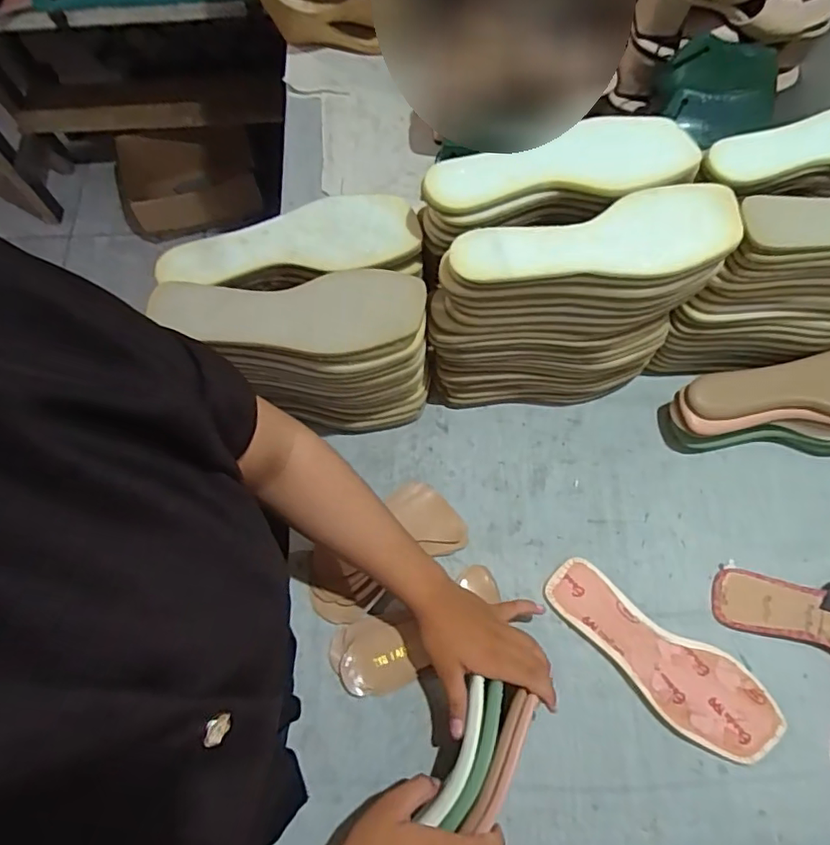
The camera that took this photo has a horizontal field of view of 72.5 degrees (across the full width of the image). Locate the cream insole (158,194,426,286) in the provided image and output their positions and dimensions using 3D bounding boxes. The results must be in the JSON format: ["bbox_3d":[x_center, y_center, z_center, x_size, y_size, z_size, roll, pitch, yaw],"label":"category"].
[{"bbox_3d":[-0.116,-0.172,0.530,0.235,0.025,0.081,-9,68,-4],"label":"cream insole"}]

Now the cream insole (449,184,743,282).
[{"bbox_3d":[0.154,-0.148,0.470,0.239,0.013,0.078,-14,64,-1],"label":"cream insole"}]

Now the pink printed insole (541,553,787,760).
[{"bbox_3d":[0.240,0.235,0.561,0.243,0.017,0.083,34,71,13],"label":"pink printed insole"}]

